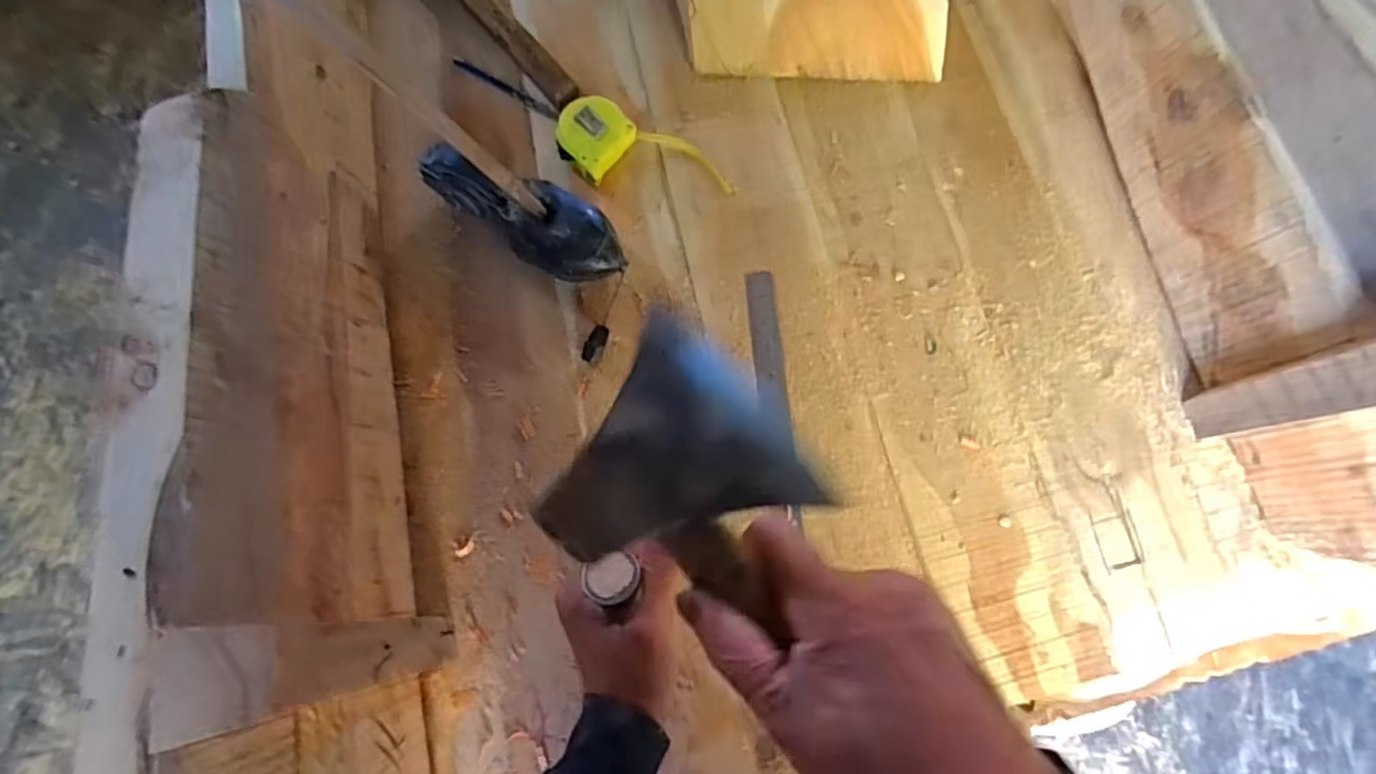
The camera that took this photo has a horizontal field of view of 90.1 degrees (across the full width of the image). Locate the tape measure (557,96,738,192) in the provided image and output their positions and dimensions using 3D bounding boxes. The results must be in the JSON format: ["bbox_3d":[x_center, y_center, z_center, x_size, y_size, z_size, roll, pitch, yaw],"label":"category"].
[{"bbox_3d":[-0.040,-0.228,0.667,0.170,0.034,0.073,10,69,-13],"label":"tape measure"}]

